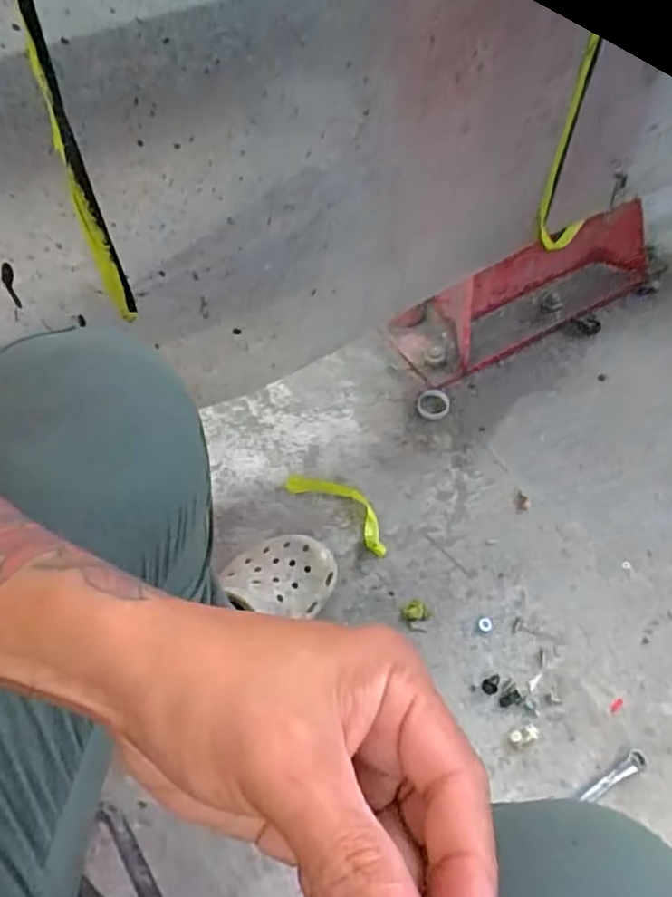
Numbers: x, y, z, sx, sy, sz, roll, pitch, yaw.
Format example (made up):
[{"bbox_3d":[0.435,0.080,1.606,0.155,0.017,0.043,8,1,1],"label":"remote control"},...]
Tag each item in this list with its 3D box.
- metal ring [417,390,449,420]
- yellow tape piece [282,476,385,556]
[{"bbox_3d":[0.134,-0.061,0.890,0.044,0.009,0.053,4,54,4],"label":"metal ring"},{"bbox_3d":[0.008,0.071,0.807,0.155,0.008,0.053,33,61,23],"label":"yellow tape piece"}]

